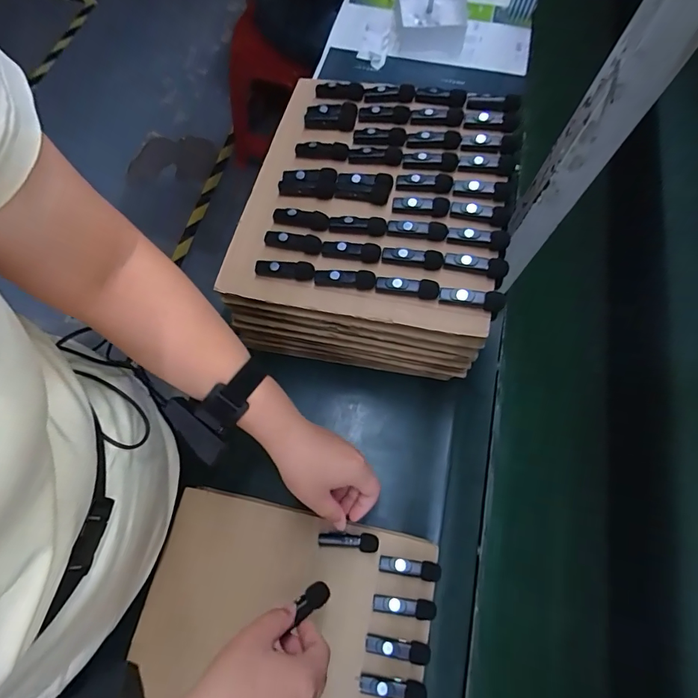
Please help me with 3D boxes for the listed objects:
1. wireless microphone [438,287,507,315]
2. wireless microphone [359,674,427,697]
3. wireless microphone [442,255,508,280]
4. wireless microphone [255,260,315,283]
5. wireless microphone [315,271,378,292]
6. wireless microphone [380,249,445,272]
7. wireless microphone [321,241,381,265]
[{"bbox_3d":[0.124,-0.050,0.424,0.065,0.019,0.014,10,68,1],"label":"wireless microphone"},{"bbox_3d":[0.044,0.333,0.412,0.066,0.012,0.020,11,68,2],"label":"wireless microphone"},{"bbox_3d":[0.132,-0.086,0.438,0.063,0.022,0.014,12,68,2],"label":"wireless microphone"},{"bbox_3d":[-0.070,-0.085,0.452,0.064,0.013,0.017,8,68,0],"label":"wireless microphone"},{"bbox_3d":[-0.005,-0.073,0.444,0.064,0.017,0.015,7,68,0],"label":"wireless microphone"},{"bbox_3d":[0.067,-0.097,0.445,0.064,0.019,0.014,13,68,2],"label":"wireless microphone"},{"bbox_3d":[0.002,-0.106,0.456,0.063,0.012,0.017,8,68,0],"label":"wireless microphone"}]

